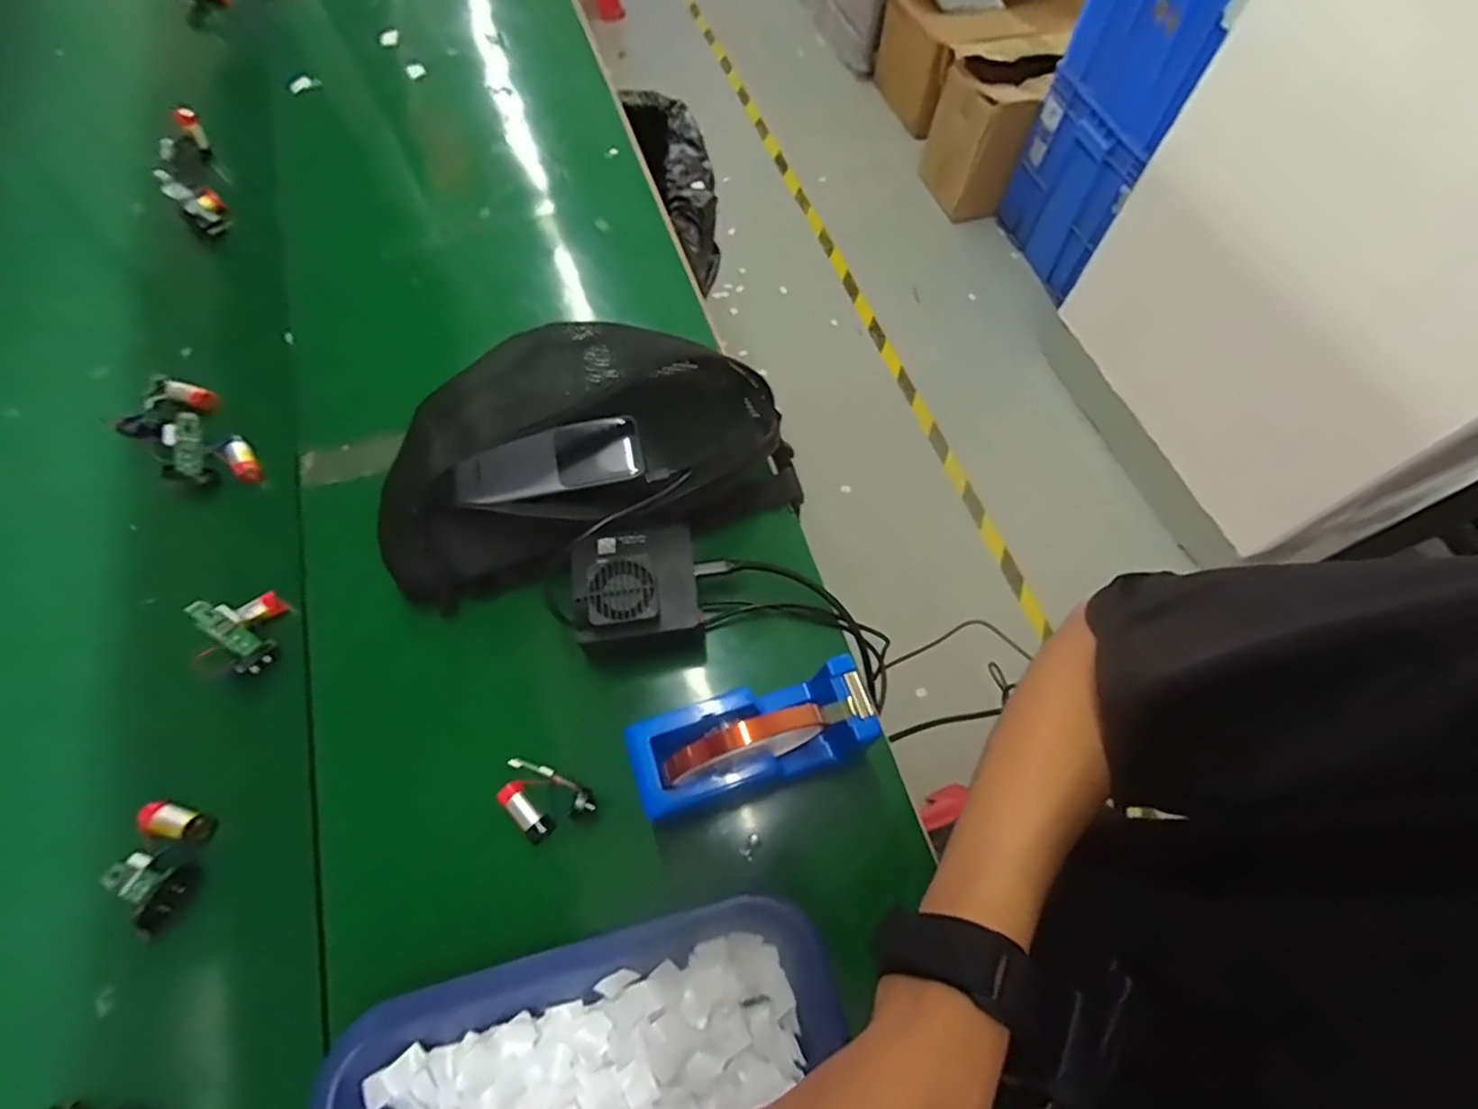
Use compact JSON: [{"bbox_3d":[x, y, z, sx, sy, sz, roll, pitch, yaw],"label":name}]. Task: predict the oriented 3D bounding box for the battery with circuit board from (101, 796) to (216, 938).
[{"bbox_3d":[-0.329,0.176,0.374,0.052,0.020,0.057,23,65,8],"label":"battery with circuit board"}]

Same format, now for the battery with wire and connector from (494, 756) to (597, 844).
[{"bbox_3d":[-0.119,0.143,0.396,0.040,0.018,0.053,-41,72,-20],"label":"battery with wire and connector"}]

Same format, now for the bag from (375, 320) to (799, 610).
[{"bbox_3d":[-0.105,-0.079,0.464,0.286,0.069,0.175,-19,66,-12],"label":"bag"}]

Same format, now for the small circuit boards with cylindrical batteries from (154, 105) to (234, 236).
[{"bbox_3d":[-0.517,-0.362,0.621,0.034,0.055,0.137,-21,67,-13],"label":"small circuit boards with cylindrical batteries"}]

